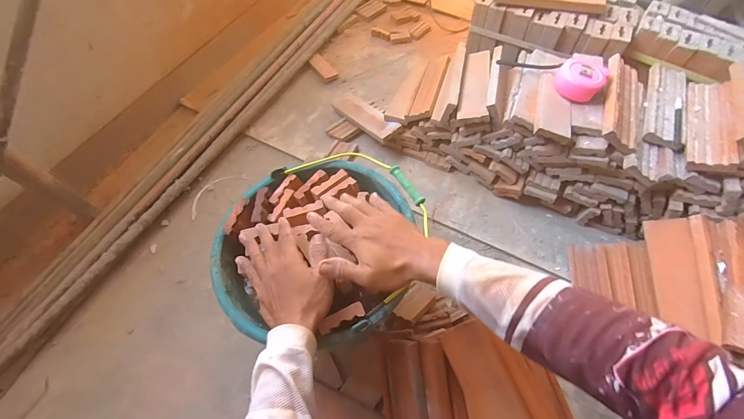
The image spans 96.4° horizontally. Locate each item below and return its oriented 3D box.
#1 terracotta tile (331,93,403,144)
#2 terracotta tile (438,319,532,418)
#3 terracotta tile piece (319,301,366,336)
[{"bbox_3d":[-0.022,-0.240,0.850,0.071,0.023,0.229,-35,55,-13],"label":"terracotta tile"},{"bbox_3d":[0.163,0.262,0.423,0.064,0.015,0.230,-33,65,23],"label":"terracotta tile"},{"bbox_3d":[-0.039,0.141,0.436,0.062,0.006,0.022,-26,44,-1],"label":"terracotta tile piece"}]

